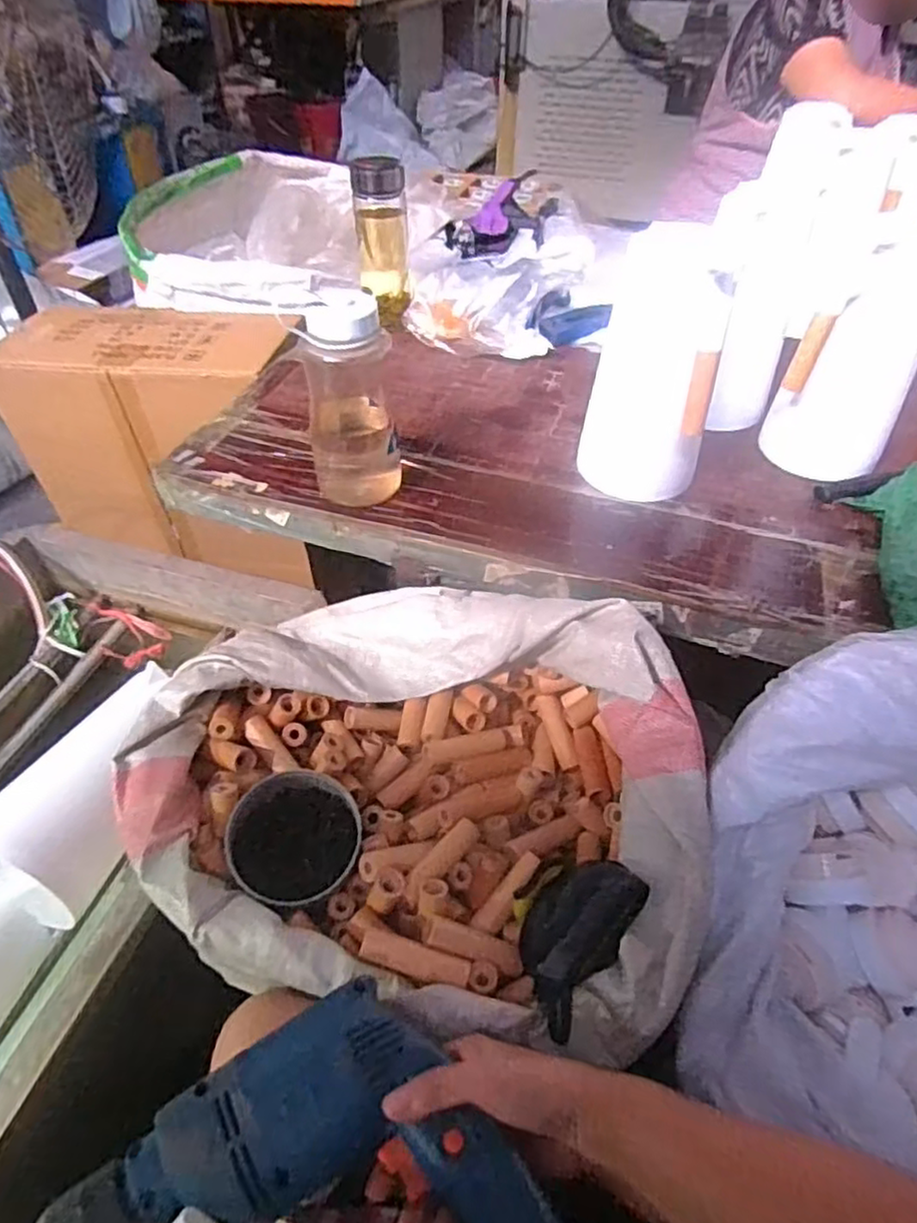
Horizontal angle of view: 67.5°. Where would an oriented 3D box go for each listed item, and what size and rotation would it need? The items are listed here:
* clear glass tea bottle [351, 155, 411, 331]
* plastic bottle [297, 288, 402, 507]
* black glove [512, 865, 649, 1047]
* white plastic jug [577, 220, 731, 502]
[{"bbox_3d":[-0.101,-0.484,0.906,0.069,0.179,0.069,-4,46,-5],"label":"clear glass tea bottle"},{"bbox_3d":[-0.102,-0.196,0.658,0.064,0.192,0.068,30,53,25],"label":"plastic bottle"},{"bbox_3d":[0.074,0.226,0.491,0.082,0.042,0.124,32,53,26],"label":"black glove"},{"bbox_3d":[0.190,-0.227,0.669,0.112,0.235,0.093,10,47,9],"label":"white plastic jug"}]

